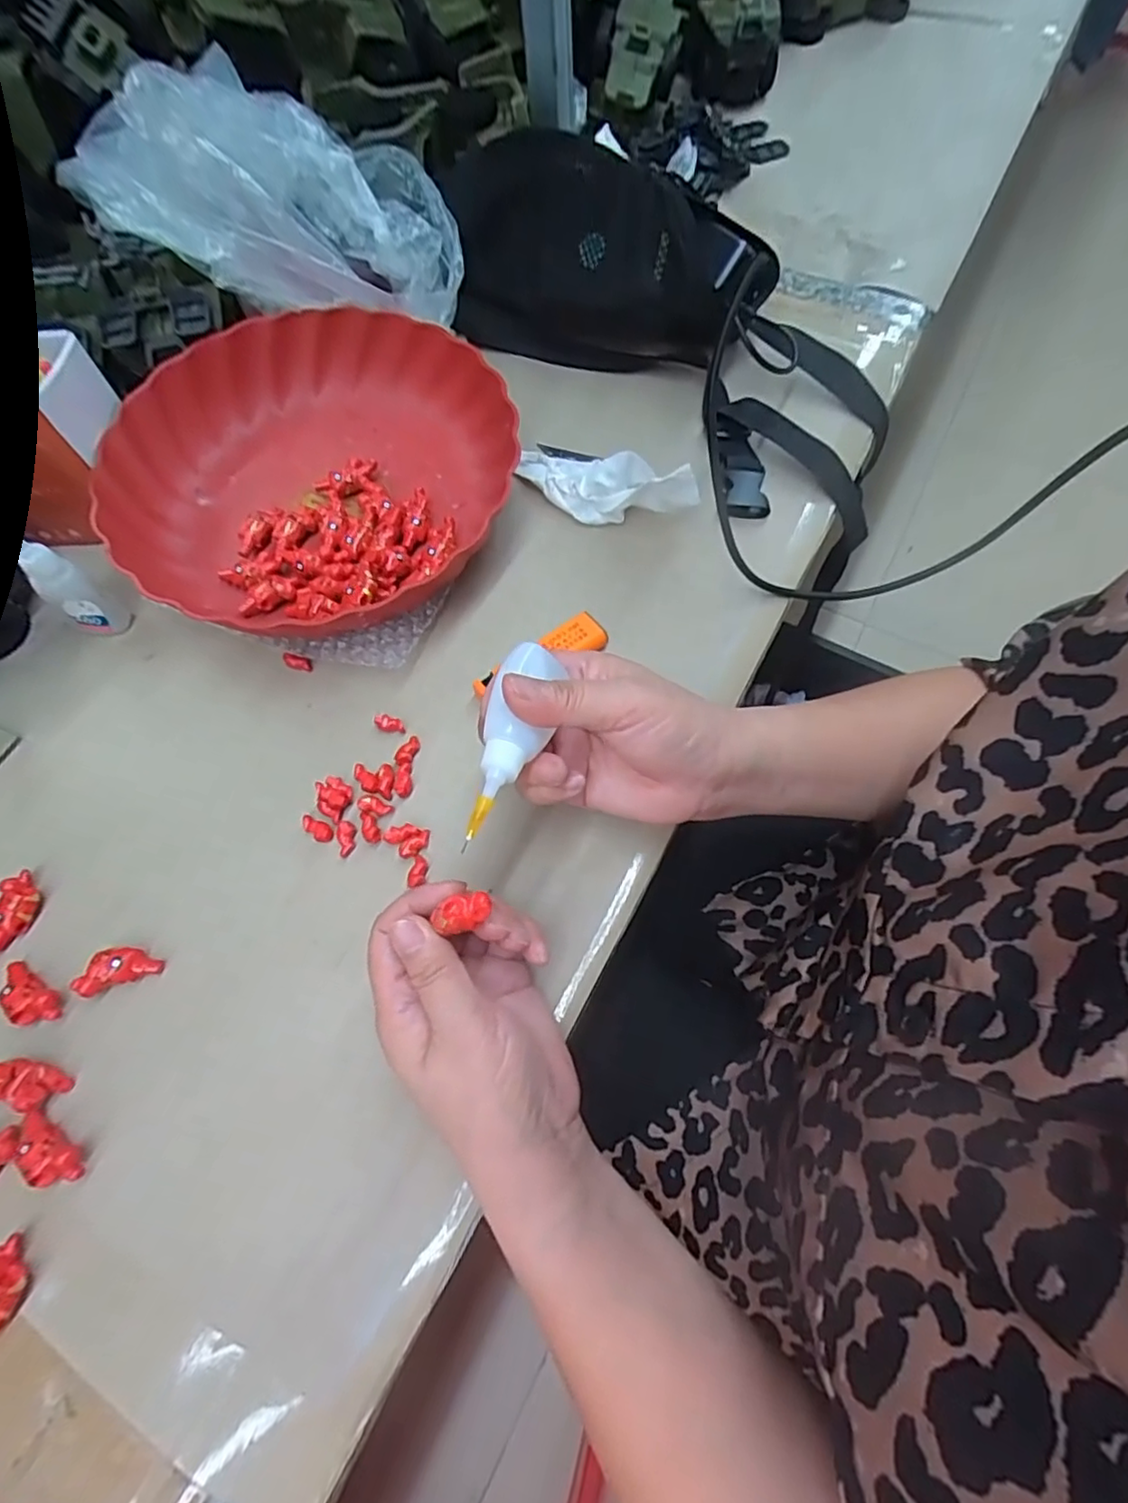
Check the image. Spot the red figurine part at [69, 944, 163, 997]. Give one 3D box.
[{"bbox_3d":[-0.215,0.103,0.296,0.036,0.012,0.018,-21,66,-7],"label":"red figurine part"}]

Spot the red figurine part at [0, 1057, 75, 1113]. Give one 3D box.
[{"bbox_3d":[-0.246,0.148,0.277,0.042,0.014,0.018,11,66,8],"label":"red figurine part"}]

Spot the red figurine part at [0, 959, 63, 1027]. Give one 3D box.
[{"bbox_3d":[-0.256,0.115,0.292,0.039,0.011,0.016,28,70,14],"label":"red figurine part"}]

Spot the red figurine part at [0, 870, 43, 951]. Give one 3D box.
[{"bbox_3d":[-0.274,0.078,0.307,0.017,0.010,0.038,-5,65,0],"label":"red figurine part"}]

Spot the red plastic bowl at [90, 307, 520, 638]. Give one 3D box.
[{"bbox_3d":[-0.160,-0.179,0.395,0.219,0.057,0.231,-1,65,2],"label":"red plastic bowl"}]

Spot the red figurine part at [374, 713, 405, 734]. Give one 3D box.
[{"bbox_3d":[-0.097,-0.016,0.345,0.018,0.004,0.010,23,68,12],"label":"red figurine part"}]

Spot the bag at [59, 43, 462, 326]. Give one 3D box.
[{"bbox_3d":[-0.181,-0.356,0.400,0.211,0.119,0.124,-6,65,1],"label":"bag"}]

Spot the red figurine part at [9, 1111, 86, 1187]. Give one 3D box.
[{"bbox_3d":[-0.222,0.172,0.266,0.035,0.013,0.017,26,69,14],"label":"red figurine part"}]

